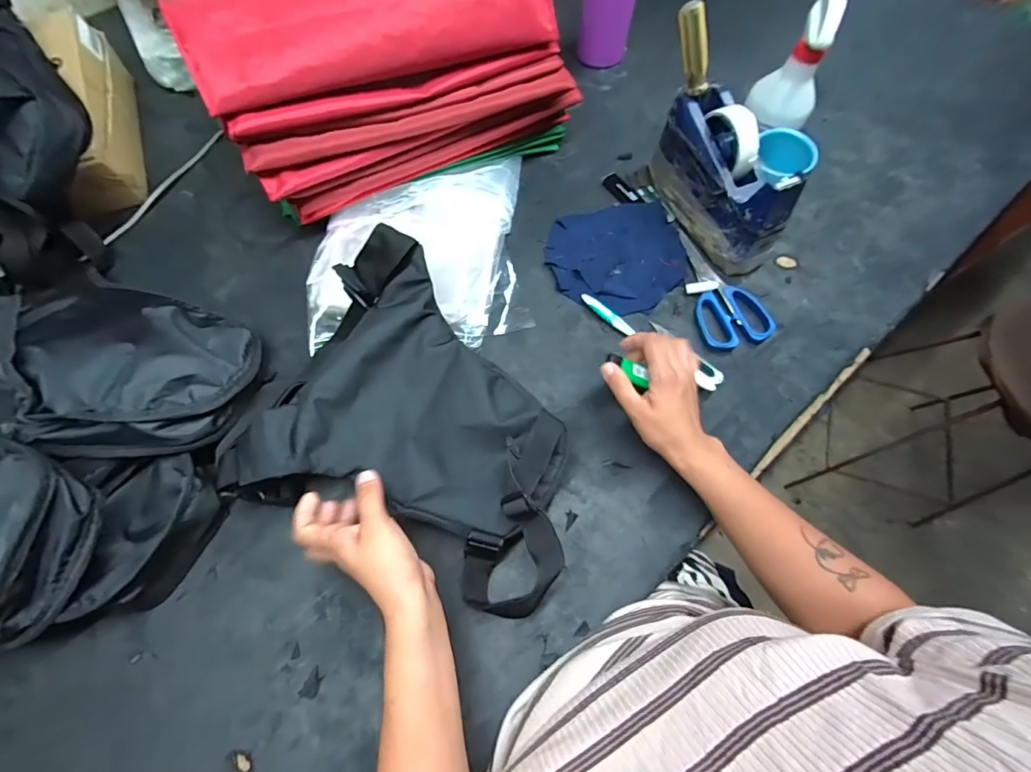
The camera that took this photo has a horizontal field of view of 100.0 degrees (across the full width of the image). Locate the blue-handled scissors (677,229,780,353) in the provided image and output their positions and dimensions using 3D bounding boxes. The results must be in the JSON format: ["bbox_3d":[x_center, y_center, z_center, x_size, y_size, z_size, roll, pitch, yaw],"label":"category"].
[{"bbox_3d":[0.245,-0.124,0.526,0.079,0.015,0.163,-12,69,-6],"label":"blue-handled scissors"}]

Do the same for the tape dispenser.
[{"bbox_3d":[0.247,-0.247,0.527,0.065,0.108,0.200,-21,71,-9],"label":"tape dispenser"}]

